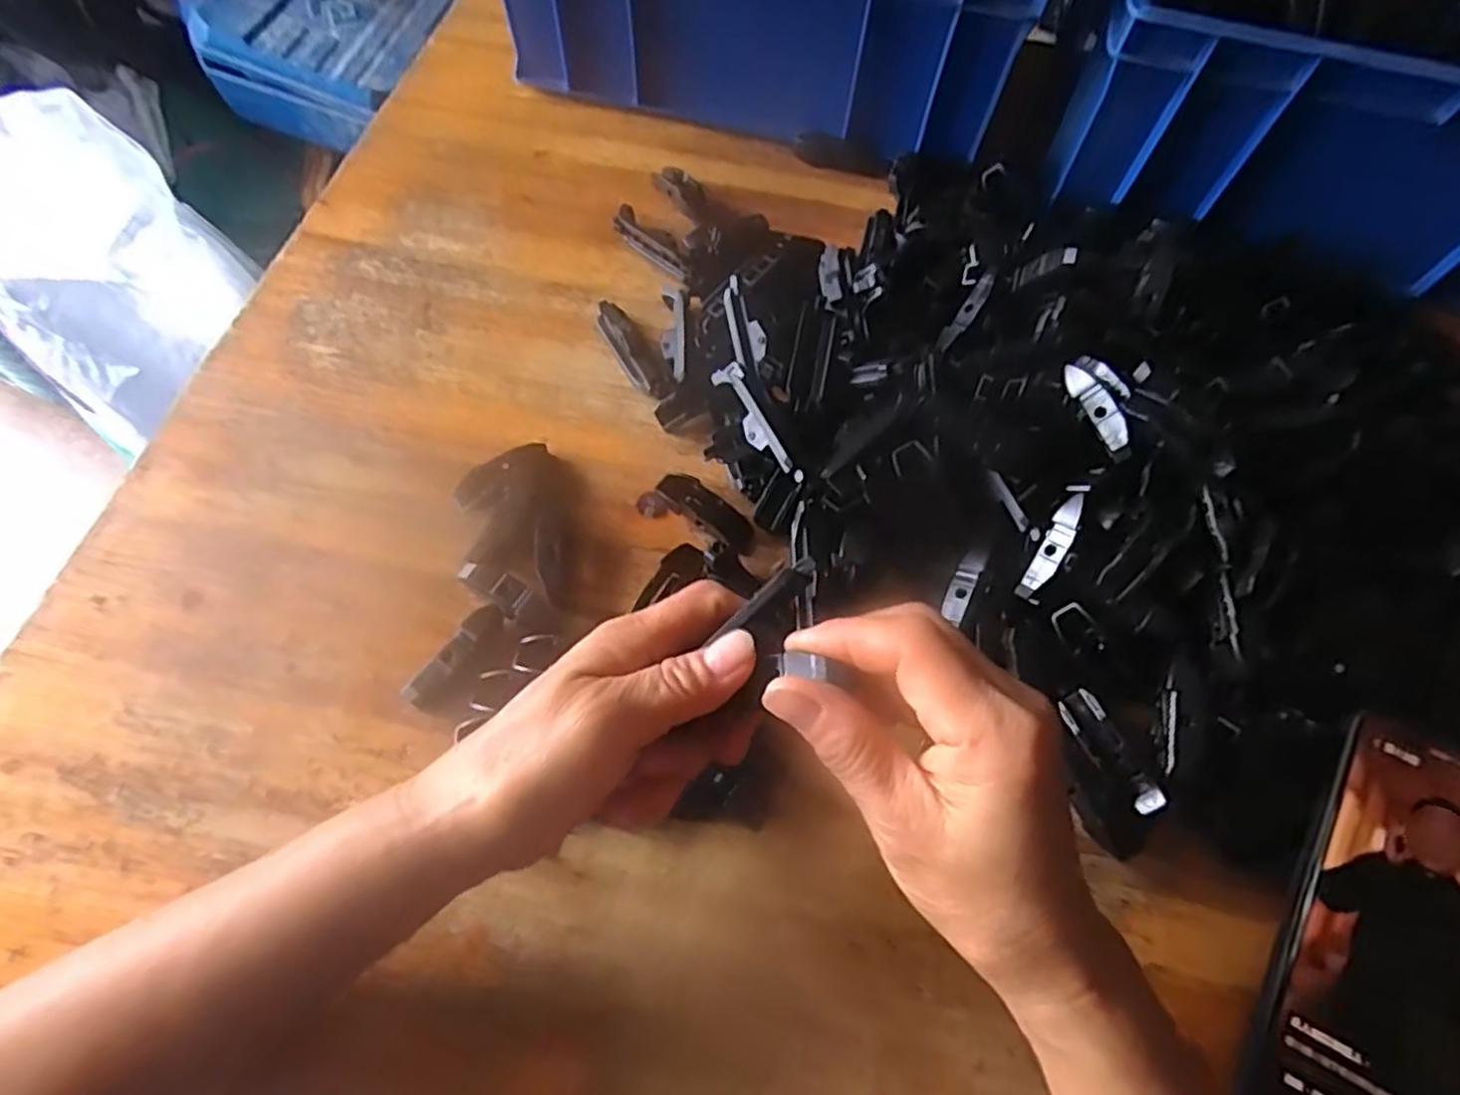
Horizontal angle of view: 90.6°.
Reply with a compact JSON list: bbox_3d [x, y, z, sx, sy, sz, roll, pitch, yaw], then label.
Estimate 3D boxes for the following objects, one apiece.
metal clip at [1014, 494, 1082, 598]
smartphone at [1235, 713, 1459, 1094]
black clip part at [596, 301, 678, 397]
[{"bbox_3d":[0.143,0.000,0.320,0.010,0.007,0.049,26,100,10],"label":"metal clip"},{"bbox_3d":[0.254,0.147,0.268,0.078,0.007,0.161,28,73,13],"label":"smartphone"},{"bbox_3d":[-0.053,-0.109,0.398,0.018,0.012,0.077,-26,67,-15],"label":"black clip part"}]

